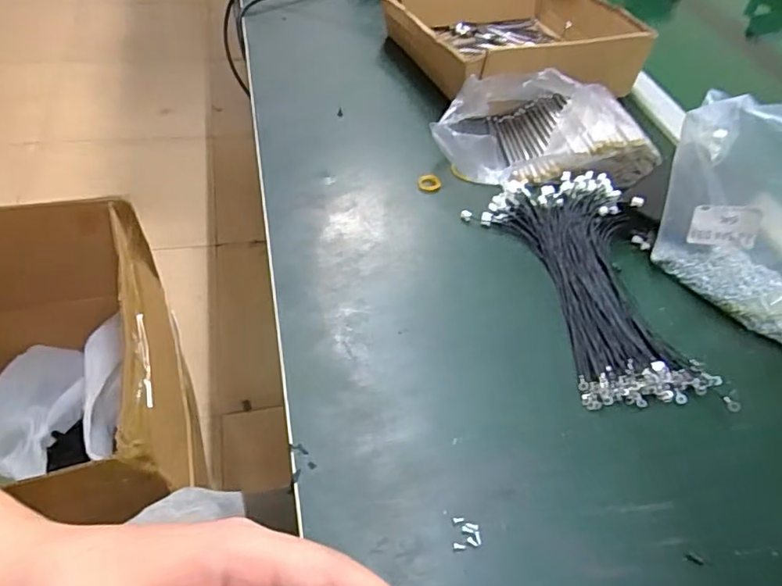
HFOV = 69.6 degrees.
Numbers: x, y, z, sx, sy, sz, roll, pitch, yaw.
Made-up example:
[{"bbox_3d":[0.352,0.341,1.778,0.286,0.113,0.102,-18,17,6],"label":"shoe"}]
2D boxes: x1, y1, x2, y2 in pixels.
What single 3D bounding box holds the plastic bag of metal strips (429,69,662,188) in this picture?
[{"bbox_3d":[0.133,-0.146,0.484,0.191,0.059,0.114,2,49,-4],"label":"plastic bag of metal strips"}]

